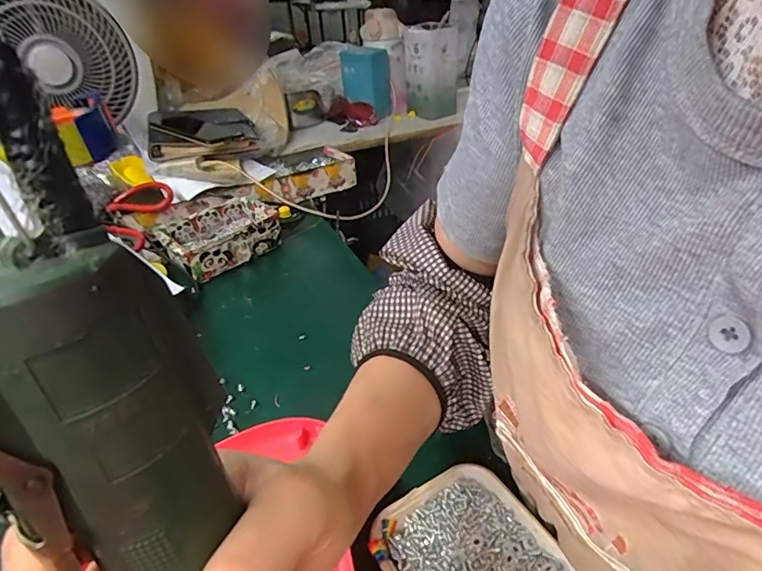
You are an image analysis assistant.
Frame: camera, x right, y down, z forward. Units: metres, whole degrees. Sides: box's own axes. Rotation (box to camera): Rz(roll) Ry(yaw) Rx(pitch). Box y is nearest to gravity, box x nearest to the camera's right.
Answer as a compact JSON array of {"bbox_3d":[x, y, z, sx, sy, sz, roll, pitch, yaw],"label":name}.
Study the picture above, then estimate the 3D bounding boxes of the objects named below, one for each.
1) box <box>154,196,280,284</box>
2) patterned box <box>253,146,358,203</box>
[{"bbox_3d":[-0.226,-0.067,0.675,0.104,0.058,0.151,26,45,36],"label":"box"},{"bbox_3d":[-0.144,-0.195,0.841,0.185,0.047,0.113,-23,39,-24],"label":"patterned box"}]

